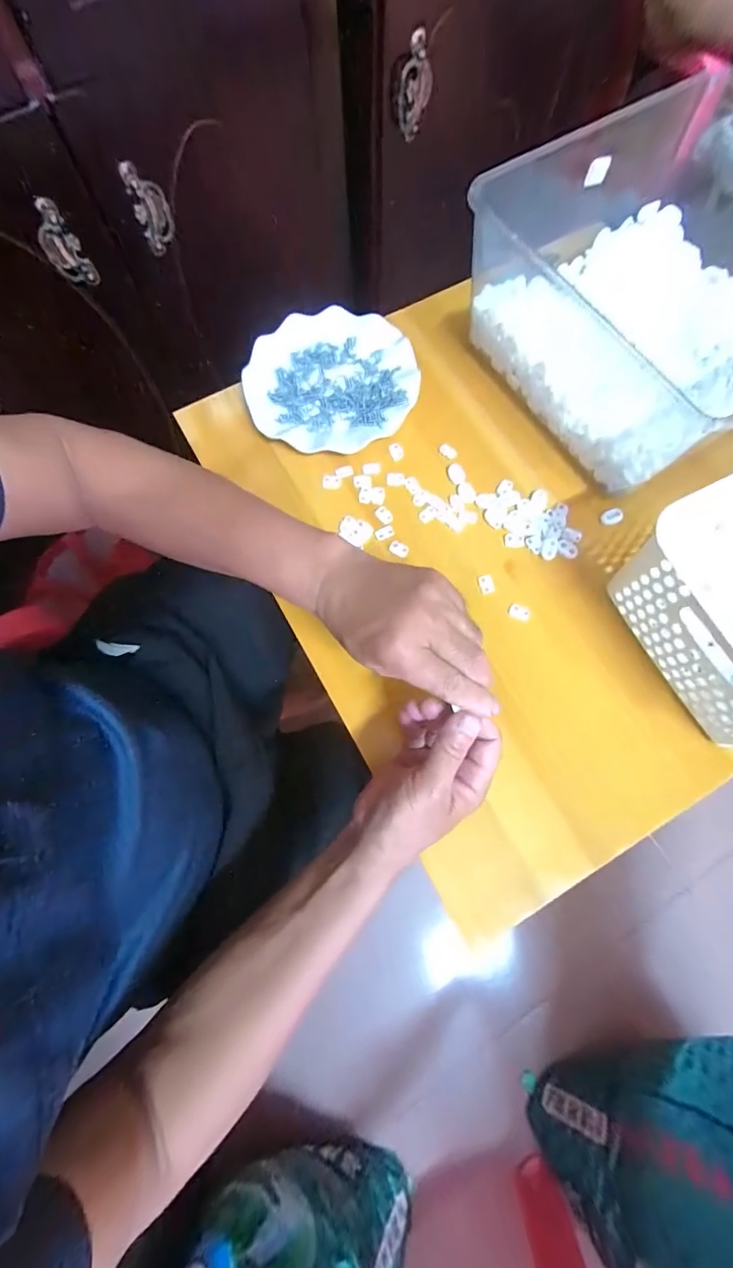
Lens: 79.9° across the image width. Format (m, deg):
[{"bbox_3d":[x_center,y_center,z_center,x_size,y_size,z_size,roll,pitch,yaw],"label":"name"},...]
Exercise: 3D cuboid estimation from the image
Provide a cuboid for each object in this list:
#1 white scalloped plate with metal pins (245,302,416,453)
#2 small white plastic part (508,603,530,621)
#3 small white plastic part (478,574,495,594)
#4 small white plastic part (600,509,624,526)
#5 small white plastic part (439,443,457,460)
[{"bbox_3d":[-0.037,-0.273,0.478,0.178,0.026,0.170,0,73,1],"label":"white scalloped plate with metal pins"},{"bbox_3d":[0.147,-0.021,0.417,0.021,0.004,0.014,19,74,6],"label":"small white plastic part"},{"bbox_3d":[0.117,-0.049,0.424,0.014,0.004,0.018,-15,74,-4],"label":"small white plastic part"},{"bbox_3d":[0.247,-0.118,0.440,0.021,0.006,0.016,-11,73,-3],"label":"small white plastic part"},{"bbox_3d":[0.087,-0.195,0.466,0.021,0.004,0.013,40,78,11],"label":"small white plastic part"}]

